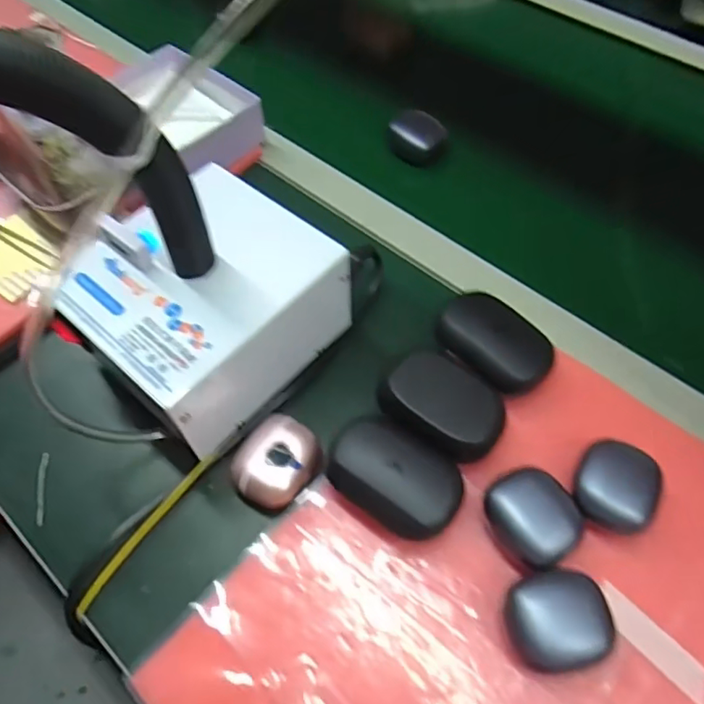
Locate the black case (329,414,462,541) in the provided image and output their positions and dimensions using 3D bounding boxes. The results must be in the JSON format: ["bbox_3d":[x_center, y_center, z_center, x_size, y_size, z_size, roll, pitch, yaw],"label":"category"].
[{"bbox_3d":[0.026,0.081,0.360,0.084,0.030,0.057,31,63,18],"label":"black case"}]

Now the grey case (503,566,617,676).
[{"bbox_3d":[0.115,0.152,0.321,0.055,0.025,0.049,-8,58,-5],"label":"grey case"}]

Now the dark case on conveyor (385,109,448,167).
[{"bbox_3d":[0.065,-0.214,0.563,0.045,0.025,0.054,-38,65,-21],"label":"dark case on conveyor"}]

